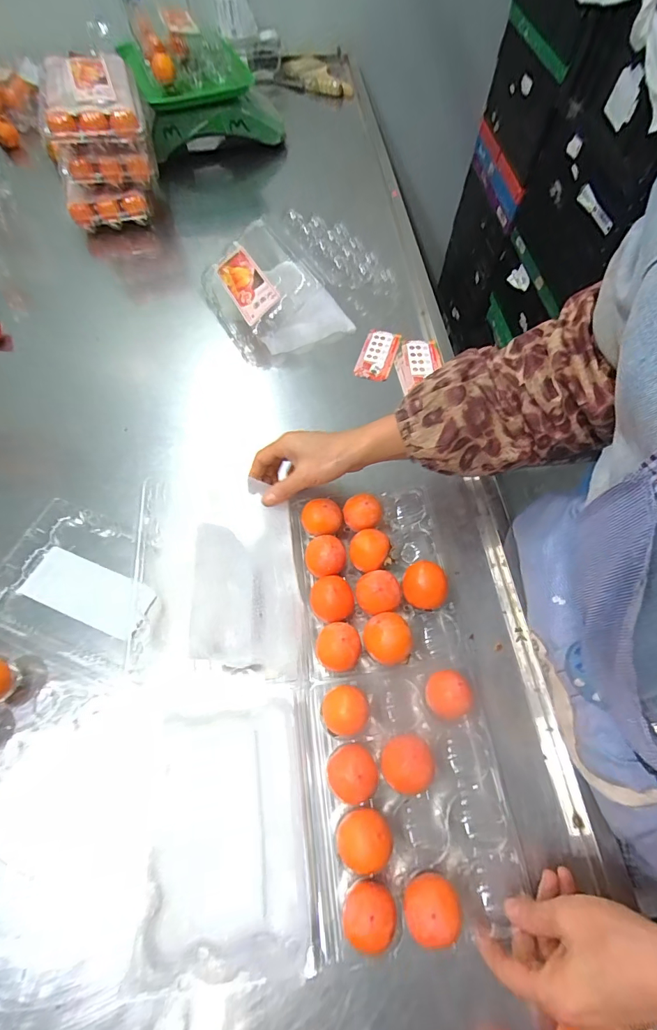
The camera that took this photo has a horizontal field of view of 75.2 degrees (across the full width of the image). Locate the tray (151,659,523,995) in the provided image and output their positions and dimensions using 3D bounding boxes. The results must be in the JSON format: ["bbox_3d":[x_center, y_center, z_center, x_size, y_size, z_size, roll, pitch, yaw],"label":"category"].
[{"bbox_3d":[-0.004,0.239,0.355,0.291,0.067,0.189,-6,64,-5],"label":"tray"}]

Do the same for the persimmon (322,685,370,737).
[{"bbox_3d":[0.014,0.175,0.383,0.039,0.033,0.039,-9,63,-5],"label":"persimmon"}]

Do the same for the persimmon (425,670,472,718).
[{"bbox_3d":[0.105,0.162,0.385,0.034,0.037,0.036,0,62,-1],"label":"persimmon"}]

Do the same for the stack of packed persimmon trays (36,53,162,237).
[{"bbox_3d":[-0.364,-0.605,0.682,0.152,0.161,0.164,-17,65,-10],"label":"stack of packed persimmon trays"}]

